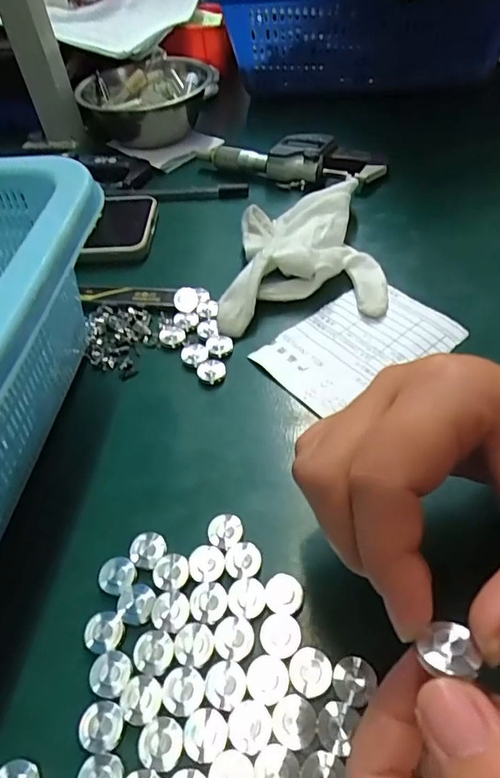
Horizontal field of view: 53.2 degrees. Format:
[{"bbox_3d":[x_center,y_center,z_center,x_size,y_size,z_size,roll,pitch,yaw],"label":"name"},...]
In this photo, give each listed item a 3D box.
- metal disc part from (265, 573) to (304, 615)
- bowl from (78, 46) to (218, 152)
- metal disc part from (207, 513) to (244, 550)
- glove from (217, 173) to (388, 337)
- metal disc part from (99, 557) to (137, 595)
[{"bbox_3d":[0.013,0.080,0.196,0.014,0.004,0.015,7,50,12],"label":"metal disc part"},{"bbox_3d":[-0.094,-0.280,0.483,0.115,0.047,0.115,-3,49,3],"label":"bowl"},{"bbox_3d":[-0.011,0.060,0.216,0.015,0.004,0.015,-3,49,3],"label":"metal disc part"},{"bbox_3d":[0.028,-0.088,0.321,0.101,0.034,0.105,-7,49,0],"label":"glove"},{"bbox_3d":[-0.055,0.077,0.208,0.013,0.005,0.015,31,59,28],"label":"metal disc part"}]

